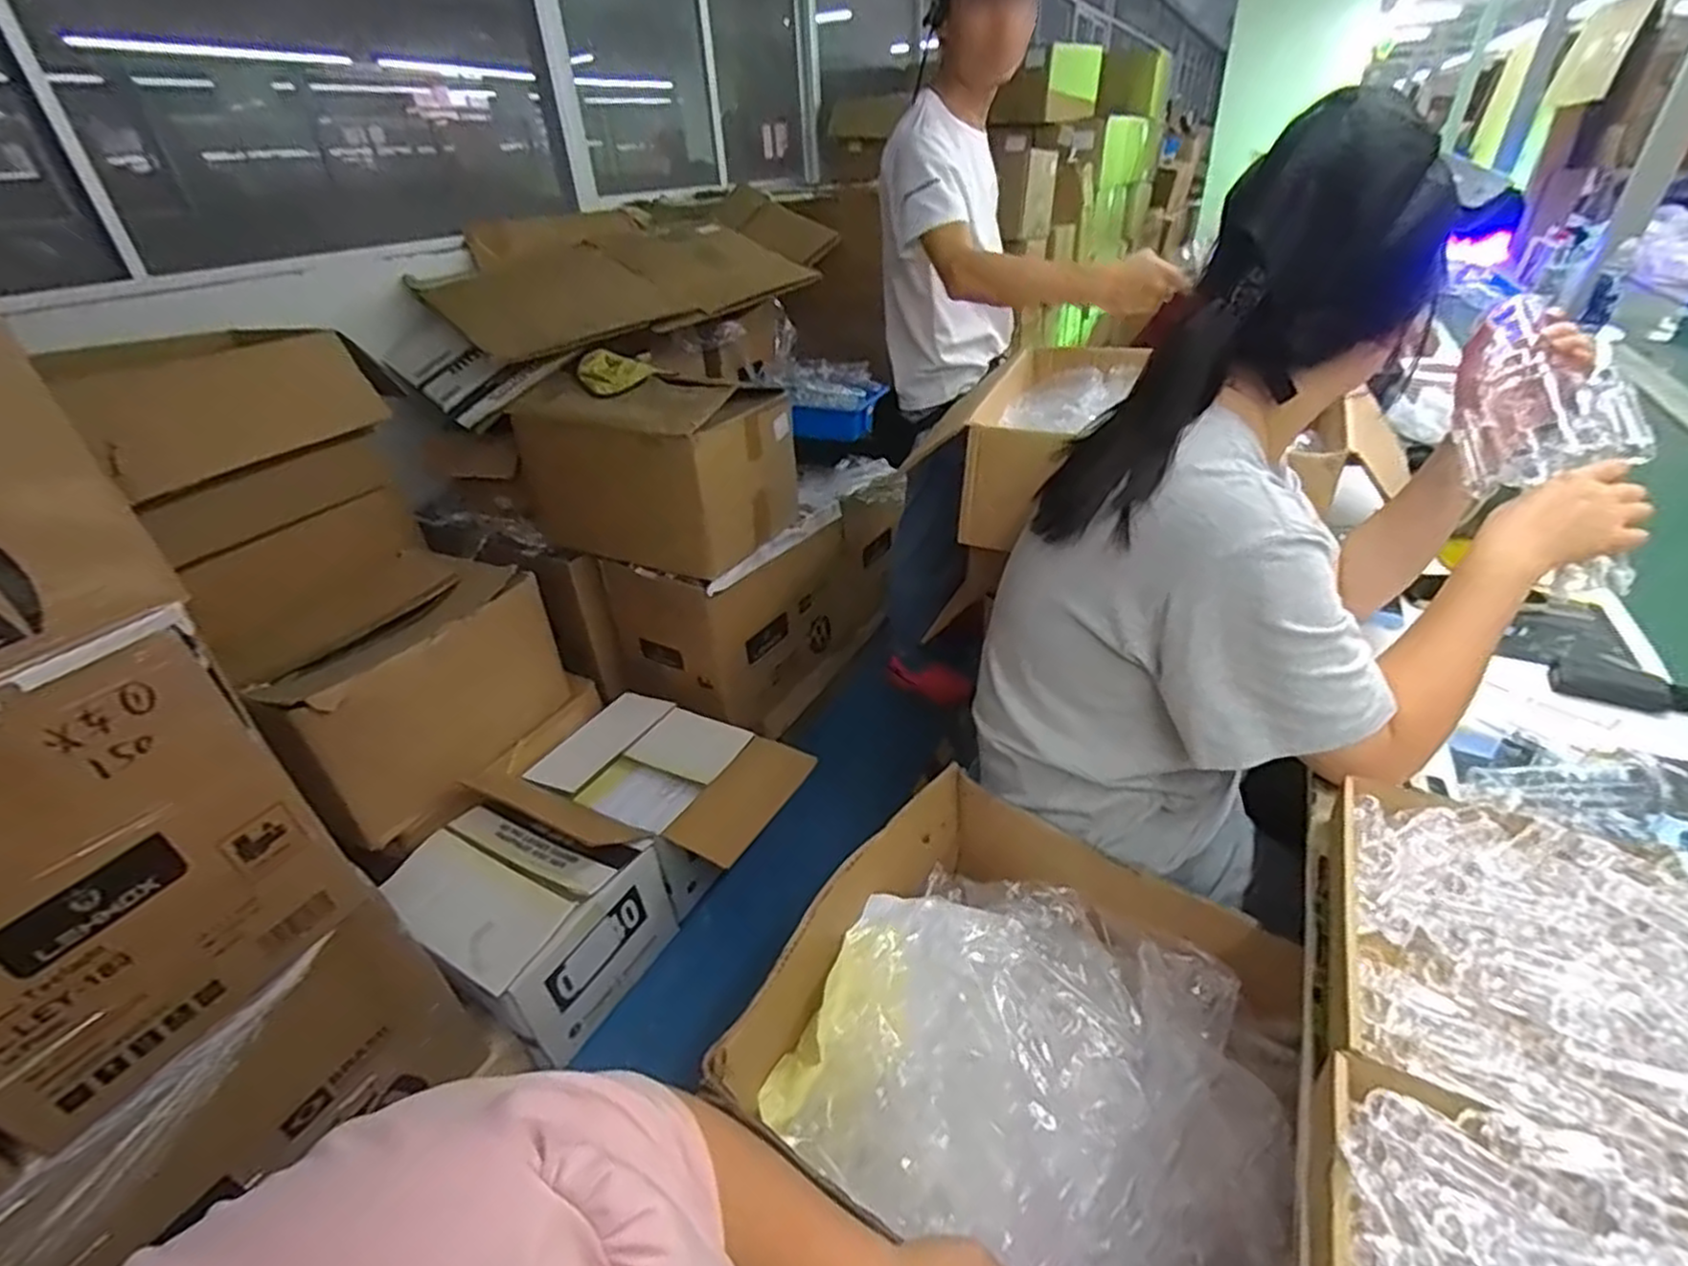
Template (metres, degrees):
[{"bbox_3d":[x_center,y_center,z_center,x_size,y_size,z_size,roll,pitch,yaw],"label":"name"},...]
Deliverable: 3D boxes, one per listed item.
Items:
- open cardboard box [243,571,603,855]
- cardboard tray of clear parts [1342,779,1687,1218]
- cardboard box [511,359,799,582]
[{"bbox_3d":[-0.776,0.125,1.414,0.265,0.336,0.529,21,41,32],"label":"open cardboard box"},{"bbox_3d":[0.508,0.230,0.478,0.306,0.061,0.304,17,39,28],"label":"cardboard tray of clear parts"},{"bbox_3d":[-0.438,-0.391,1.676,0.564,0.347,0.351,13,37,23],"label":"cardboard box"}]

